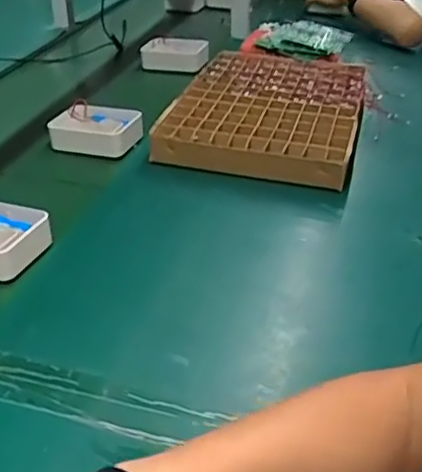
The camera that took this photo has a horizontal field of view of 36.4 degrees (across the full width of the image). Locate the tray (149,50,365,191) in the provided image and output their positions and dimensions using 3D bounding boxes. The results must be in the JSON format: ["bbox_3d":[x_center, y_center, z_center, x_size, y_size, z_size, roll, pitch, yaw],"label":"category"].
[{"bbox_3d":[0.102,-0.216,1.095,0.300,0.055,0.440,9,31,12],"label":"tray"}]

